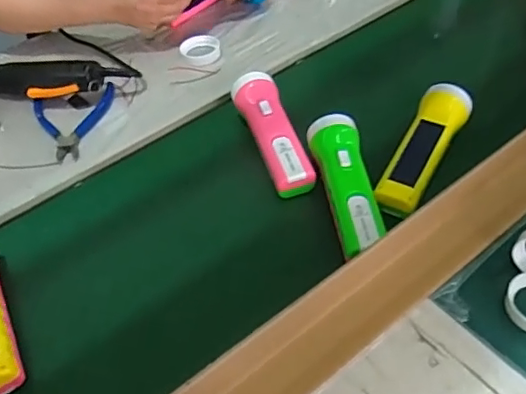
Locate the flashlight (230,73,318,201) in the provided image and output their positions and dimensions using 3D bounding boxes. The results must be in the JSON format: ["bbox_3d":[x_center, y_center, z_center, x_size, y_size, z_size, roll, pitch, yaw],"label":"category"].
[{"bbox_3d":[0.008,-0.070,0.624,0.049,0.038,0.183,-12,47,-8],"label":"flashlight"}]

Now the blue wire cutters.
[{"bbox_3d":[-0.230,-0.091,0.688,0.100,0.009,0.129,-11,47,-8],"label":"blue wire cutters"}]

